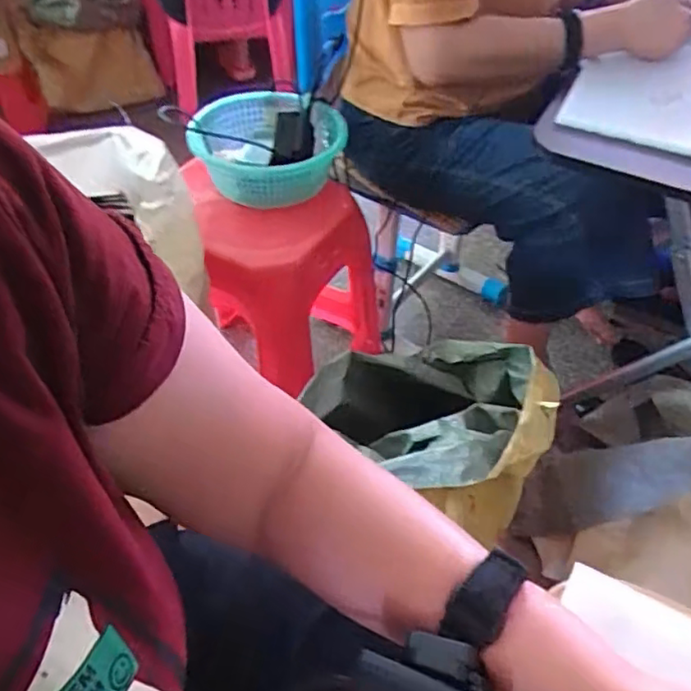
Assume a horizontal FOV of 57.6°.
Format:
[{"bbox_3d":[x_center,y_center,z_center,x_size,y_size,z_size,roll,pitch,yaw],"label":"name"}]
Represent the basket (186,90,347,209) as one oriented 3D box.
[{"bbox_3d":[-0.118,-0.321,0.999,0.232,0.084,0.219,1,47,-1],"label":"basket"}]

